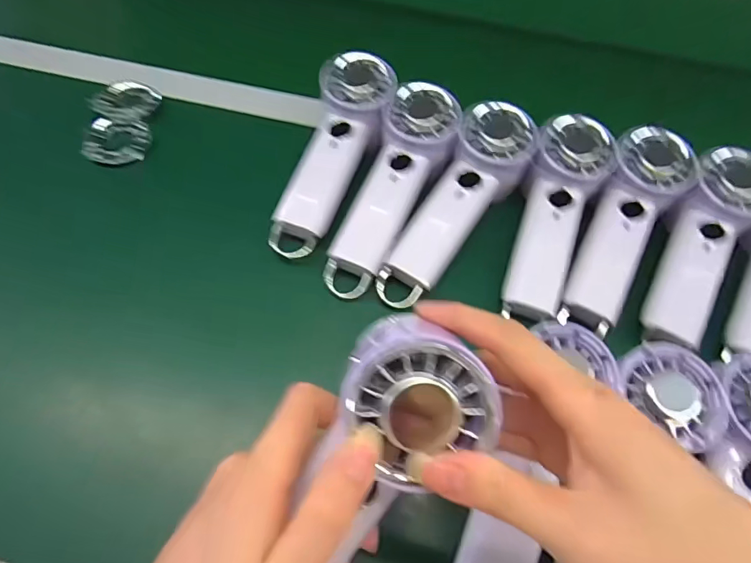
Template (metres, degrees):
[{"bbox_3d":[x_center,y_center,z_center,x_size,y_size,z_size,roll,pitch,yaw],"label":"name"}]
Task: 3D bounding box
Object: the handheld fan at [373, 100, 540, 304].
[{"bbox_3d":[0.066,-0.063,0.390,0.061,0.046,0.192,33,81,15],"label":"handheld fan"}]

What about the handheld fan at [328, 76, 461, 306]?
[{"bbox_3d":[0.012,-0.075,0.389,0.058,0.033,0.190,24,78,10],"label":"handheld fan"}]

